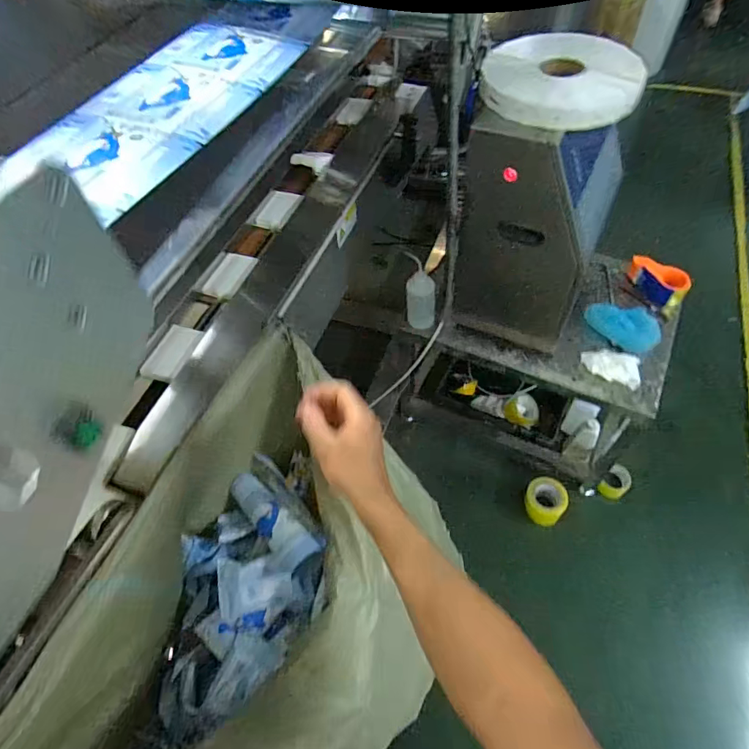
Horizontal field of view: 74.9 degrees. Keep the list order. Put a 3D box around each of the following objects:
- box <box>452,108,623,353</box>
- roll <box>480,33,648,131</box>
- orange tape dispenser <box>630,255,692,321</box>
[{"bbox_3d":[0.360,-0.336,1.106,0.283,0.513,0.259,23,61,17],"label":"box"},{"bbox_3d":[0.339,-0.539,0.894,0.278,0.049,0.233,19,60,15],"label":"roll"},{"bbox_3d":[0.795,-0.257,1.353,0.088,0.065,0.192,-21,58,-10],"label":"orange tape dispenser"}]

